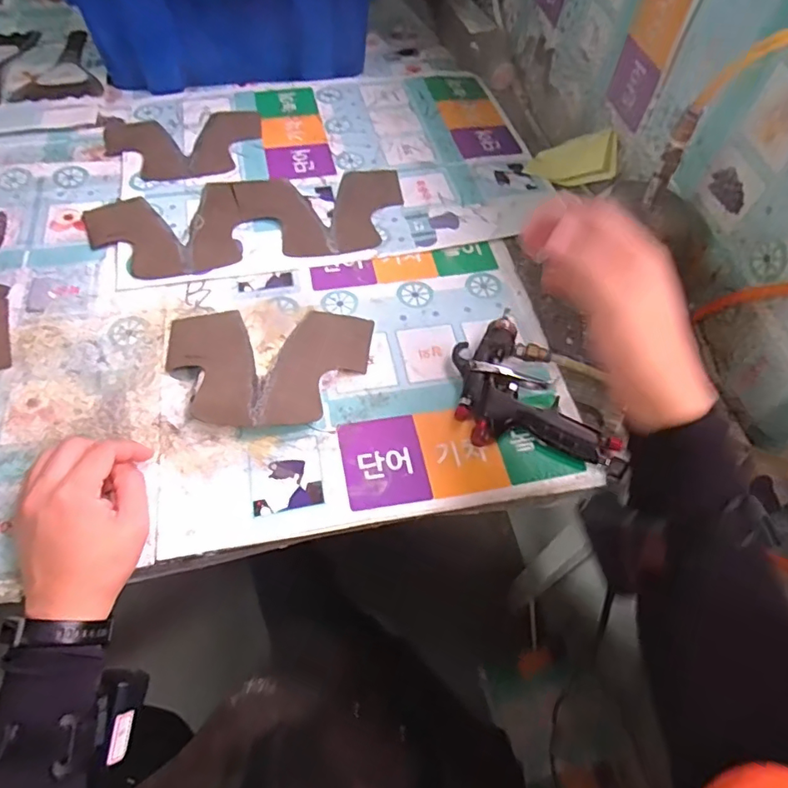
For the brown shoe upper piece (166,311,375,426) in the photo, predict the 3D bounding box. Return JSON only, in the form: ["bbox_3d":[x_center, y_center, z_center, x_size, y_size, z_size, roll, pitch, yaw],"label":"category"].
[{"bbox_3d":[-0.119,-0.029,0.503,0.191,0.023,0.135,-2,57,-4],"label":"brown shoe upper piece"}]

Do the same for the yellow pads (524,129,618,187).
[{"bbox_3d":[0.222,-0.291,0.671,0.106,0.016,0.062,5,78,38],"label":"yellow pads"}]

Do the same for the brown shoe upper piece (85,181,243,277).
[{"bbox_3d":[-0.288,-0.173,0.594,0.074,0.011,0.152,-33,65,-22],"label":"brown shoe upper piece"}]

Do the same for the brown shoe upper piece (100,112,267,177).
[{"bbox_3d":[-0.276,-0.324,0.696,0.197,0.005,0.146,-6,58,-7],"label":"brown shoe upper piece"}]

